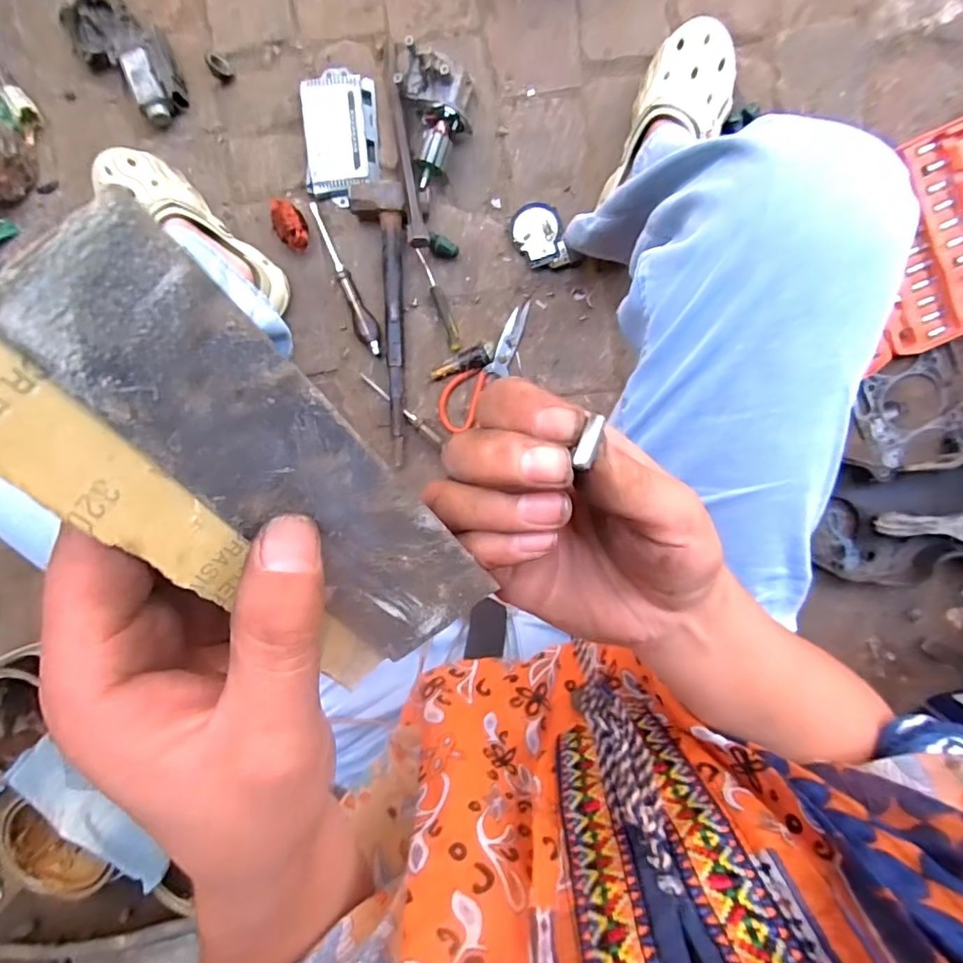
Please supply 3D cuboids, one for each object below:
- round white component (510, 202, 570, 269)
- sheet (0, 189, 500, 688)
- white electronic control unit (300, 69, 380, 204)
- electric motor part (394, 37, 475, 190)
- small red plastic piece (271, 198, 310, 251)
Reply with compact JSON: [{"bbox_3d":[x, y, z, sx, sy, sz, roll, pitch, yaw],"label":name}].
[{"bbox_3d":[0.074,-0.320,0.709,0.063,0.016,0.082,-12,98,5],"label":"round white component"},{"bbox_3d":[-0.052,0.007,0.136,0.057,0.014,0.136,-35,128,8],"label":"sheet"},{"bbox_3d":[-0.179,-0.439,0.689,0.091,0.022,0.150,0,99,4],"label":"white electronic control unit"},{"bbox_3d":[-0.051,-0.455,0.669,0.085,0.059,0.149,-11,98,5],"label":"electric motor part"},{"bbox_3d":[-0.247,-0.333,0.702,0.036,0.034,0.065,-25,96,7],"label":"small red plastic piece"}]

